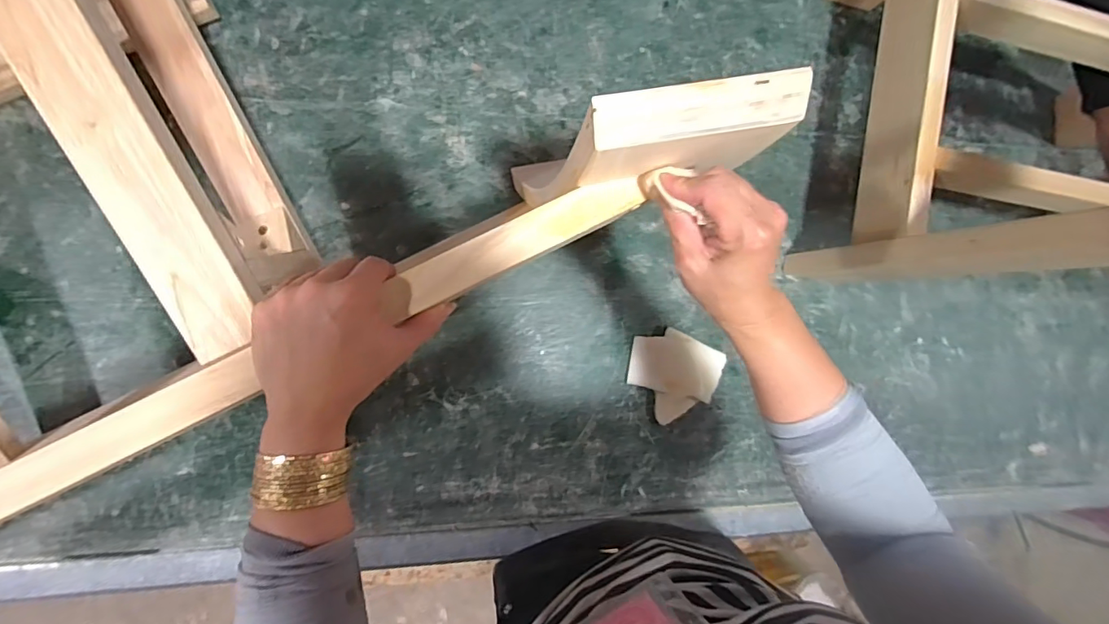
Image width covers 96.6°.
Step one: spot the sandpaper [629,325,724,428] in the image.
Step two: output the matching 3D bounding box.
[{"bbox_3d":[0.162,0.091,0.688,0.121,0.011,0.122,19,98,10],"label":"sandpaper"}]

